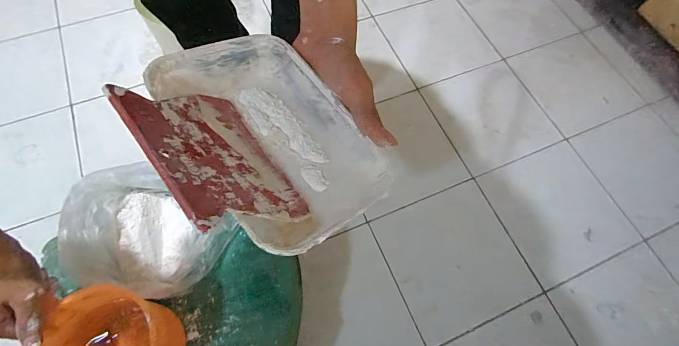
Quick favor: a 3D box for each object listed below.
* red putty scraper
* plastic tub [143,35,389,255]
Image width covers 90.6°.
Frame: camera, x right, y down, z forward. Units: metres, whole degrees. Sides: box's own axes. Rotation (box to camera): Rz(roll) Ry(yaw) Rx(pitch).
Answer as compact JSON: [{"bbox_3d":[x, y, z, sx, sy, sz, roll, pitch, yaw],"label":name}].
[{"bbox_3d":[-0.080,-0.013,0.220,0.004,0.101,0.110,-45,72,21],"label":"red putty scraper"},{"bbox_3d":[-0.047,-0.031,0.252,0.109,0.066,0.165,-33,73,-14],"label":"plastic tub"}]

